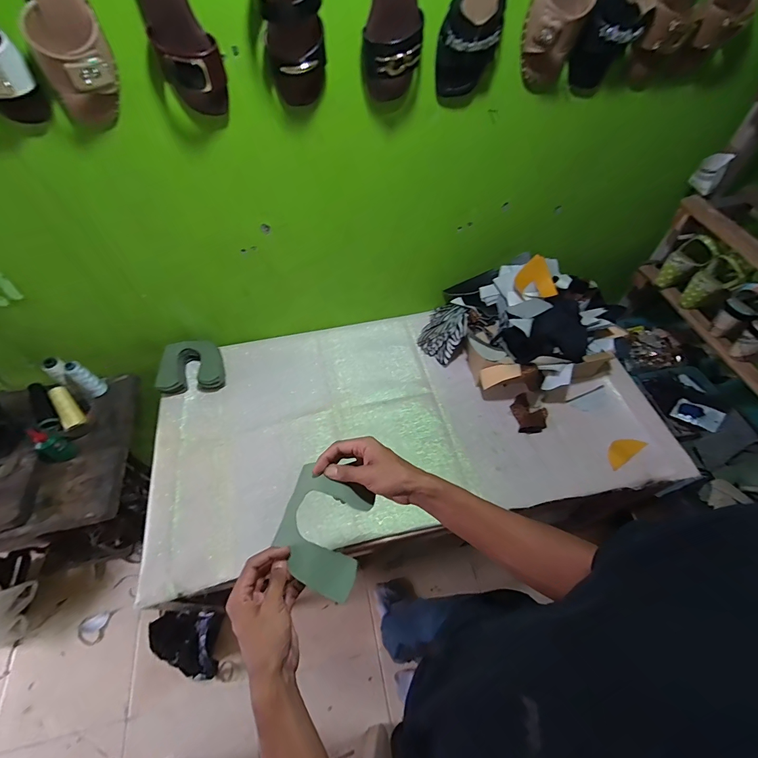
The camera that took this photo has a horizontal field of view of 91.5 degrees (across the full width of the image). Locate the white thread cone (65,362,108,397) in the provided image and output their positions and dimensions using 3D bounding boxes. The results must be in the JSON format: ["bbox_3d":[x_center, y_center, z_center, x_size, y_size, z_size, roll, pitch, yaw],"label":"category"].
[{"bbox_3d":[-0.737,-0.001,0.929,0.041,0.113,0.046,11,53,33],"label":"white thread cone"}]

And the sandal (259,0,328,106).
[{"bbox_3d":[-0.124,-0.515,0.513,0.088,0.226,0.056,-8,56,-5],"label":"sandal"}]

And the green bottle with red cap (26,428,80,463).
[{"bbox_3d":[-0.745,0.152,0.842,0.061,0.085,0.060,20,57,13],"label":"green bottle with red cap"}]

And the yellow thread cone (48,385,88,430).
[{"bbox_3d":[-0.747,0.067,0.884,0.043,0.044,0.118,-32,87,-20],"label":"yellow thread cone"}]

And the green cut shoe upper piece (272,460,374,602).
[{"bbox_3d":[-0.072,0.192,0.473,0.110,0.049,0.132,15,57,10],"label":"green cut shoe upper piece"}]

